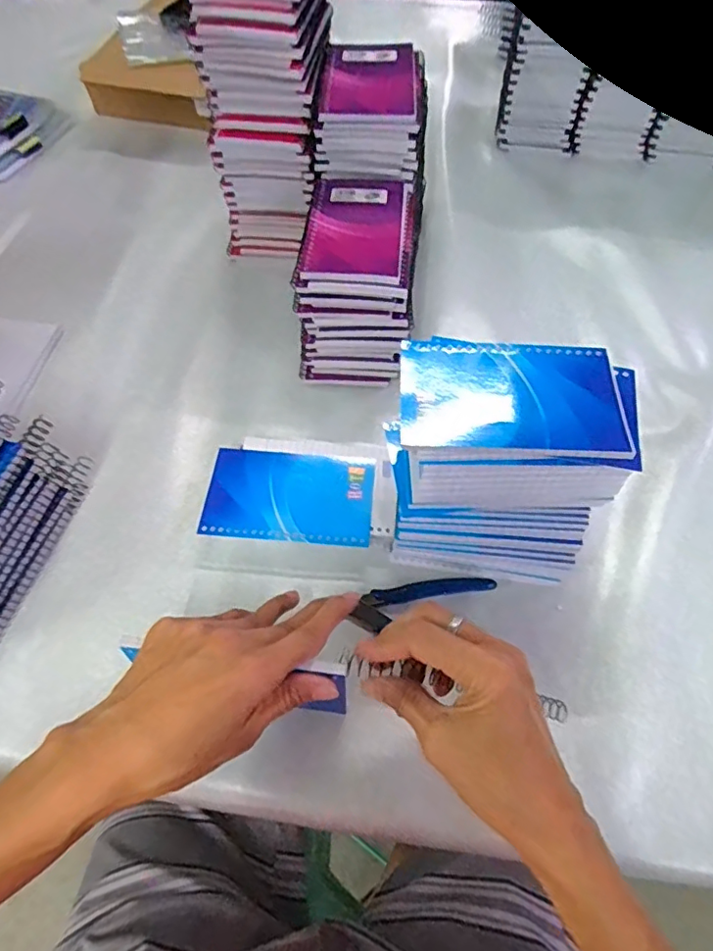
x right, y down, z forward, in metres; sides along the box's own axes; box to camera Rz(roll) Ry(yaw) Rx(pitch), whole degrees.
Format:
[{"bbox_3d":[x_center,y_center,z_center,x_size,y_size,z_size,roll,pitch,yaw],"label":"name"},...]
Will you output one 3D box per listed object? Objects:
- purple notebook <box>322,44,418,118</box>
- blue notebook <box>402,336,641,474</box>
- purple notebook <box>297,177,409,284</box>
[{"bbox_3d":[0.013,-0.351,0.489,0.079,0.012,0.117,1,58,0],"label":"purple notebook"},{"bbox_3d":[0.098,-0.045,0.332,0.140,0.011,0.083,3,62,2],"label":"blue notebook"},{"bbox_3d":[0.003,-0.214,0.474,0.079,0.012,0.135,5,58,3],"label":"purple notebook"}]

